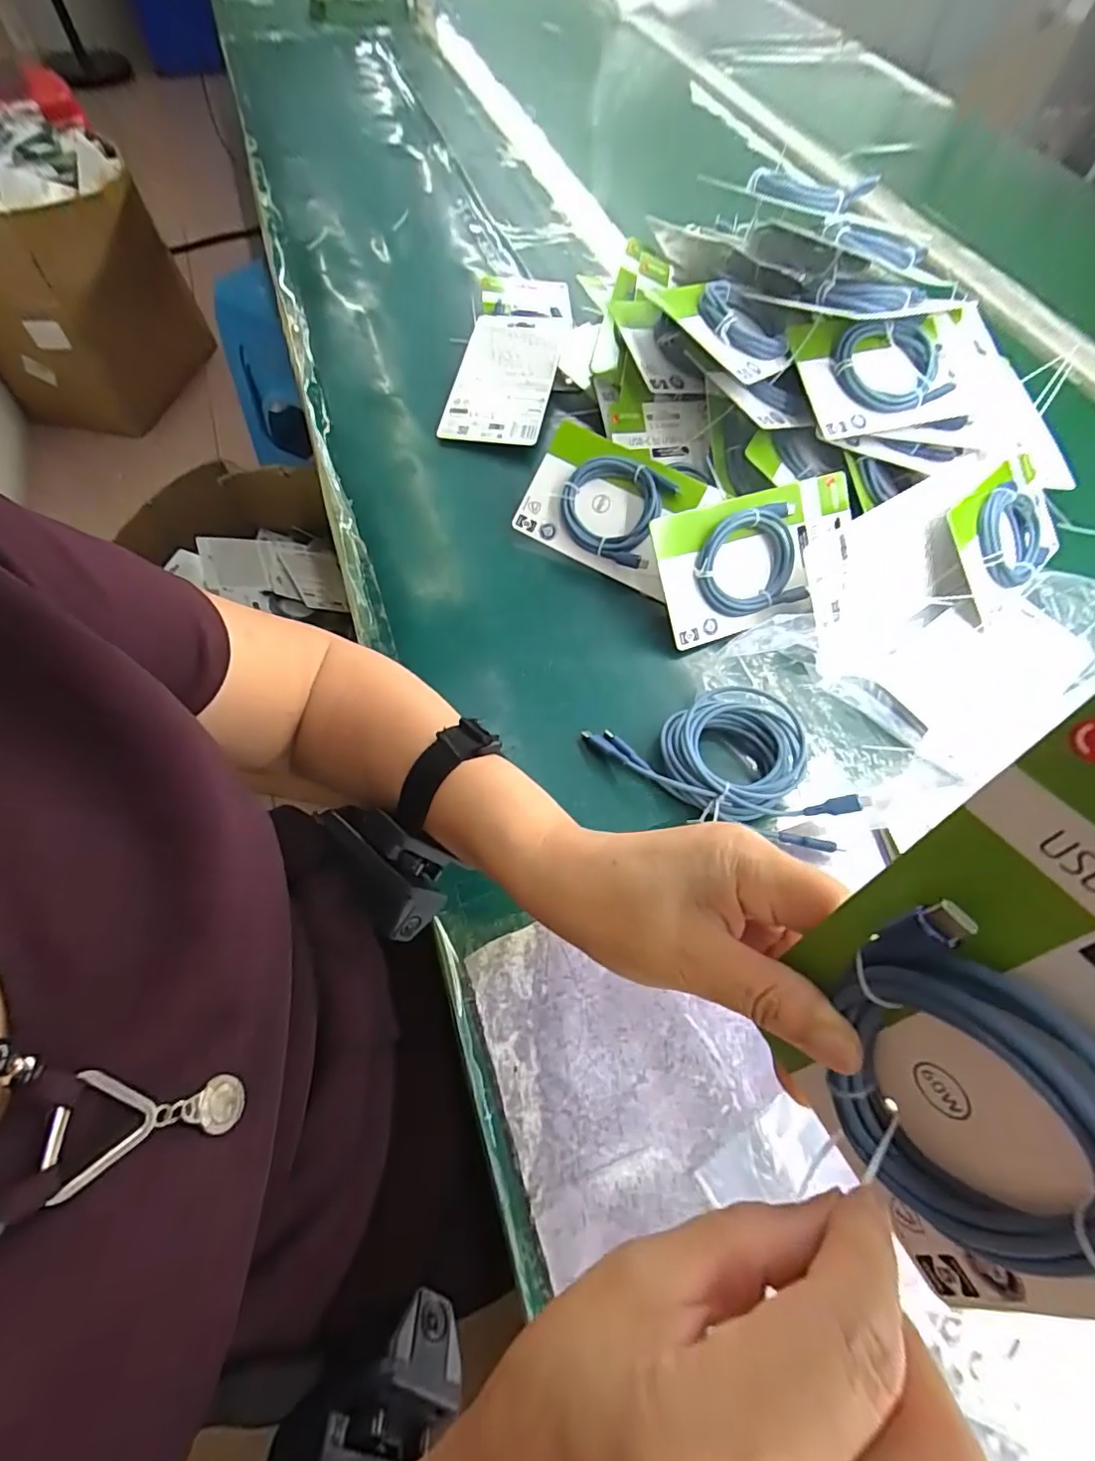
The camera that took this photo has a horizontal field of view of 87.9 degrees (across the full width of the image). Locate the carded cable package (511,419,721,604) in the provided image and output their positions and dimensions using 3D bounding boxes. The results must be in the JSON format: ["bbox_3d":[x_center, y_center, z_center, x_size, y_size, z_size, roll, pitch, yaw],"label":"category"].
[{"bbox_3d":[0.051,-0.188,0.475,0.141,0.020,0.101,29,97,12],"label":"carded cable package"}]

